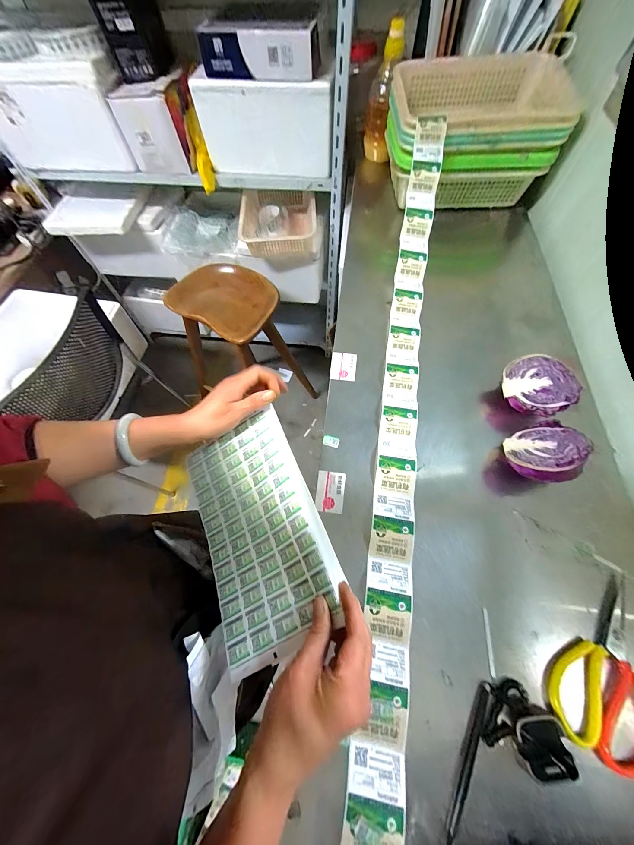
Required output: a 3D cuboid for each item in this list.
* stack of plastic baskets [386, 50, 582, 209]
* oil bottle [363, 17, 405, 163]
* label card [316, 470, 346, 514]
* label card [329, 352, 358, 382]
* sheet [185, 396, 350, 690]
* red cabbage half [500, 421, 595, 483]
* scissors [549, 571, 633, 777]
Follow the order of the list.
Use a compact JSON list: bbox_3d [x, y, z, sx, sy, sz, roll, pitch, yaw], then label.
[{"bbox_3d":[0.347,-0.658,0.666,0.343,0.184,0.259,0,65,2],"label":"stack of plastic baskets"},{"bbox_3d":[0.167,-0.834,0.741,0.073,0.237,0.090,11,66,6],"label":"oil bottle"},{"bbox_3d":[0.020,0.103,0.426,0.041,0.004,0.062,6,65,4],"label":"label card"},{"bbox_3d":[0.049,-0.102,0.523,0.046,0.004,0.057,8,70,1],"label":"label card"},{"bbox_3d":[-0.073,0.117,0.343,0.148,0.014,0.265,-33,59,10],"label":"sheet"},{"bbox_3d":[0.328,0.051,0.406,0.099,0.048,0.085,-28,28,-6],"label":"red cabbage half"},{"bbox_3d":[0.340,0.272,0.320,0.090,0.020,0.187,38,71,17],"label":"scissors"}]

